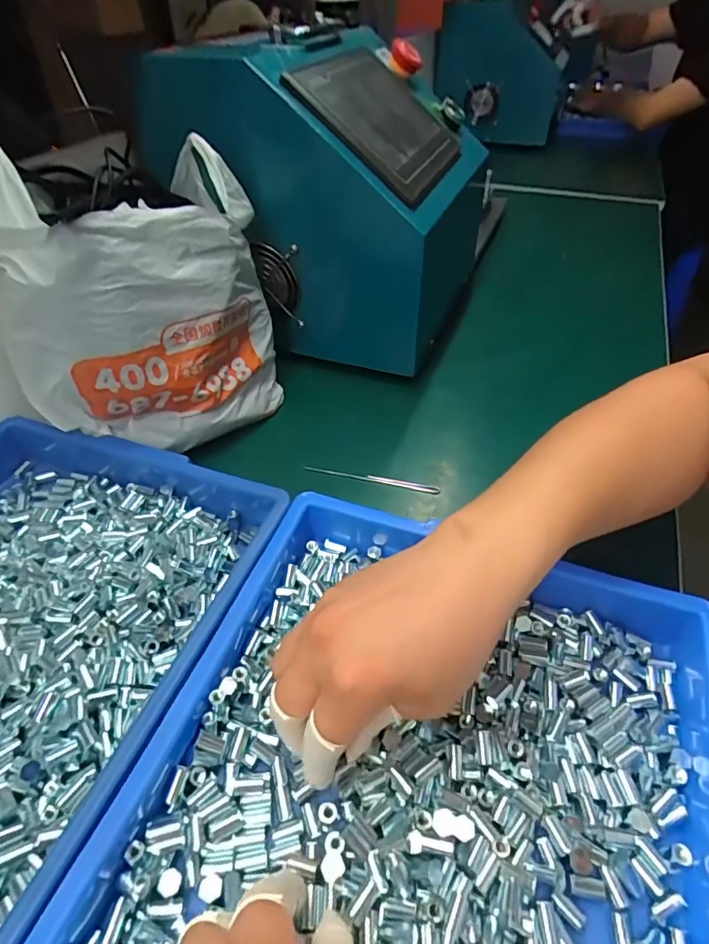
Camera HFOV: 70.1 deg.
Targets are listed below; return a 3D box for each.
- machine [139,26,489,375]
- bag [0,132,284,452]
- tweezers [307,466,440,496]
[{"bbox_3d":[-0.008,-0.321,0.581,0.249,0.265,0.281,15,47,16],"label":"machine"},{"bbox_3d":[-0.183,-0.161,0.464,0.199,0.219,0.215,-9,45,-8],"label":"bag"},{"bbox_3d":[0.015,0.006,0.469,0.126,0.005,0.009,11,45,11],"label":"tweezers"}]

